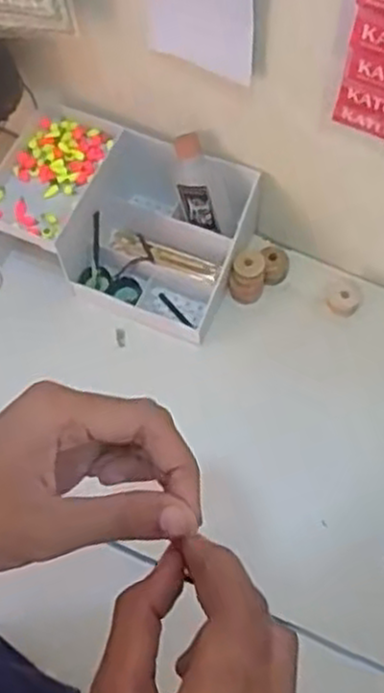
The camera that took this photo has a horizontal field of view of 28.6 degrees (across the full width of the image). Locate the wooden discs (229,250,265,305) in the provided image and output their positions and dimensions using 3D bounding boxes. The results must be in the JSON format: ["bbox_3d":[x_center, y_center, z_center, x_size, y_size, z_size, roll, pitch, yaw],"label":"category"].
[{"bbox_3d":[0.054,-0.068,0.746,0.033,0.046,0.034,5,66,4],"label":"wooden discs"}]

